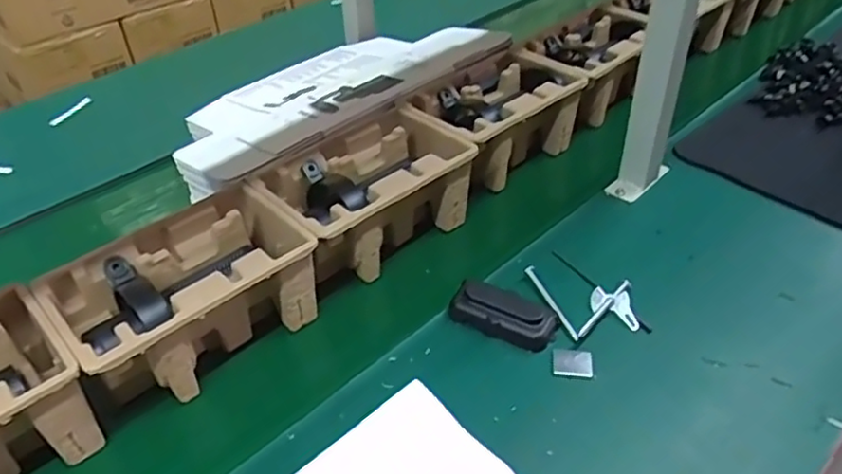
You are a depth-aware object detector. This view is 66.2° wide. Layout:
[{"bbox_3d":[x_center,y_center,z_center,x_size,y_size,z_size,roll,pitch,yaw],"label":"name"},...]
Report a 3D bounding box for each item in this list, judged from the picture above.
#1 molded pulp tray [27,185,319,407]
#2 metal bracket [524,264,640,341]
[{"bbox_3d":[-0.226,0.055,0.633,0.224,0.101,0.148,-33,52,-31],"label":"molded pulp tray"},{"bbox_3d":[0.172,0.057,0.679,0.086,0.024,0.105,-11,44,-12],"label":"metal bracket"}]

